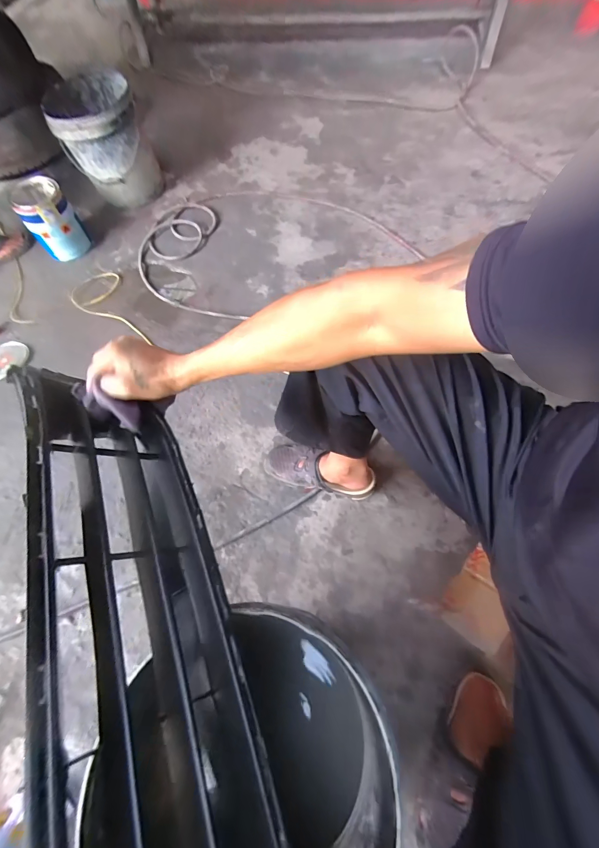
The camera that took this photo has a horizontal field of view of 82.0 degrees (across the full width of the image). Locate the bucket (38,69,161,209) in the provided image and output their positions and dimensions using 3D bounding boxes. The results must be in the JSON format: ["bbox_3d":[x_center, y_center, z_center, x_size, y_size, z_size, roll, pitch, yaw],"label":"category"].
[{"bbox_3d":[-0.702,-1.018,1.278,0.286,0.311,0.286,-27,66,-8],"label":"bucket"}]

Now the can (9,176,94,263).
[{"bbox_3d":[-0.870,-0.722,1.206,0.155,0.175,0.166,-30,66,-9],"label":"can"}]

